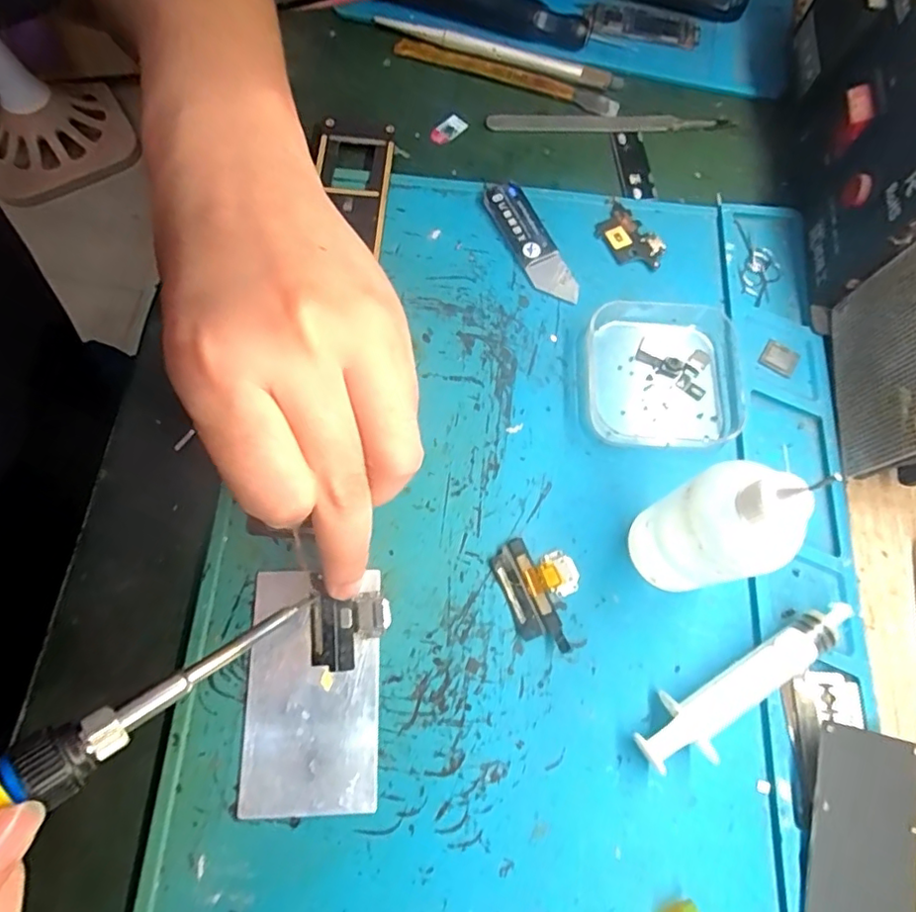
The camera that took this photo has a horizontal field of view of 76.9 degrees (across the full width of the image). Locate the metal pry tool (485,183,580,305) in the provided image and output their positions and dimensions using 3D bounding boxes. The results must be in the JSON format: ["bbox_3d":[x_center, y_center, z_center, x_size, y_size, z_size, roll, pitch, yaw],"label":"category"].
[{"bbox_3d":[0.034,-0.098,0.265,0.018,0.008,0.066,-25,73,-10],"label":"metal pry tool"}]

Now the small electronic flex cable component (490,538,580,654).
[{"bbox_3d":[0.032,0.051,0.217,0.028,0.005,0.041,-20,72,-9],"label":"small electronic flex cable component"}]

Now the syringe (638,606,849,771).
[{"bbox_3d":[0.103,0.081,0.203,0.088,0.019,0.023,-25,73,-10],"label":"syringe"}]

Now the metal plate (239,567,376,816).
[{"bbox_3d":[-0.052,0.081,0.203,0.046,0.004,0.079,-1,71,-3],"label":"metal plate"}]

